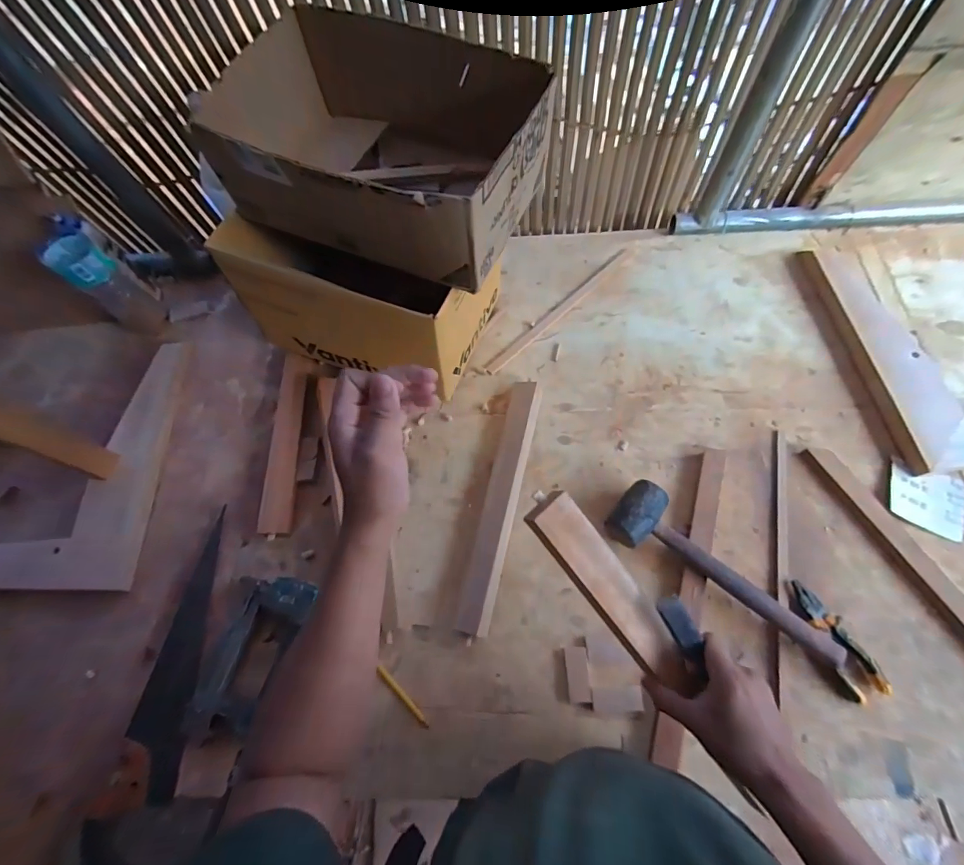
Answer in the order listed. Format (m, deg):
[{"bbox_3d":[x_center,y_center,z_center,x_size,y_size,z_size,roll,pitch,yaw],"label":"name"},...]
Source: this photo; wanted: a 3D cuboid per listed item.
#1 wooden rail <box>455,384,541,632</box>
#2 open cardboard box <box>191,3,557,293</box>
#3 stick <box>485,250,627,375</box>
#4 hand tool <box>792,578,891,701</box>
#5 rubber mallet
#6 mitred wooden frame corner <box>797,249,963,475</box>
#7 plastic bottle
[{"bbox_3d":[0.032,0.102,0.686,0.051,0.032,0.410,12,68,8],"label":"wooden rail"},{"bbox_3d":[-0.142,-0.401,0.615,0.429,0.171,0.323,23,72,13],"label":"open cardboard box"},{"bbox_3d":[0.152,-0.243,0.849,0.386,0.014,0.024,-42,71,-14],"label":"stick"},{"bbox_3d":[0.488,0.283,0.589,0.058,0.012,0.156,-18,67,-4],"label":"hand tool"},{"bbox_3d":[0.342,0.198,0.614,0.337,0.054,0.098,35,73,17],"label":"rubber mallet"},{"bbox_3d":[0.894,-0.181,0.743,0.492,0.057,0.455,-8,67,0],"label":"mitred wooden frame corner"},{"bbox_3d":[-0.693,-0.282,0.797,0.090,0.185,0.097,37,74,17],"label":"plastic bottle"}]

